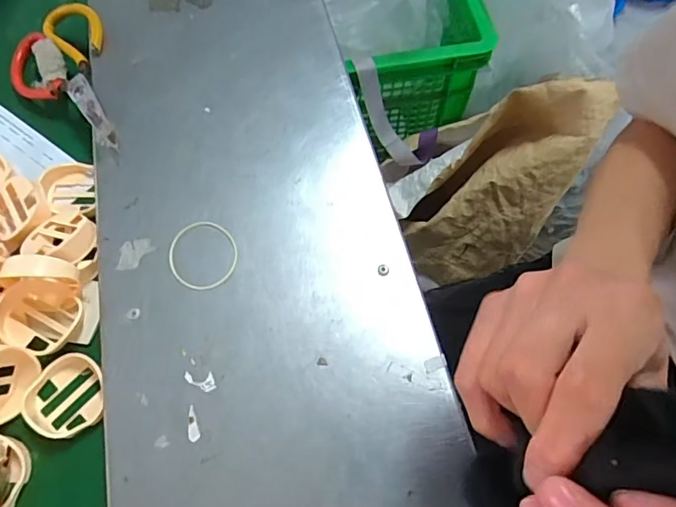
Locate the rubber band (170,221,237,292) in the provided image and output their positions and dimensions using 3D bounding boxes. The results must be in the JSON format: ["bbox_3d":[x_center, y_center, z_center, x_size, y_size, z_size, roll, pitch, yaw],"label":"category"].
[{"bbox_3d":[-0.107,0.000,0.396,0.055,0.004,0.059,0,64,0],"label":"rubber band"}]

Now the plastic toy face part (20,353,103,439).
[{"bbox_3d":[-0.197,0.104,0.366,0.054,0.015,0.057,18,65,9],"label":"plastic toy face part"}]

